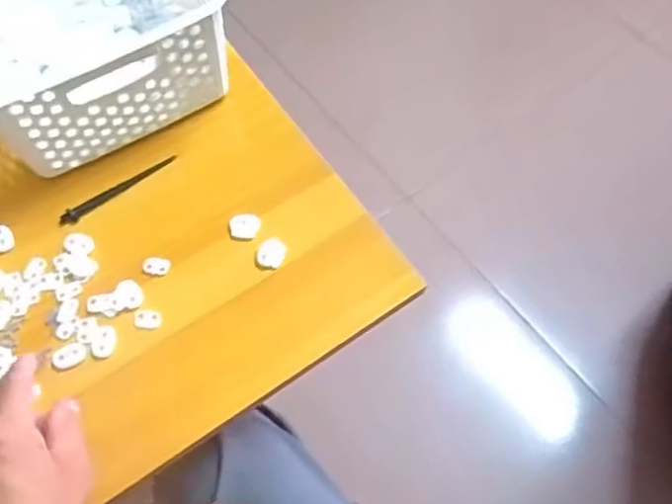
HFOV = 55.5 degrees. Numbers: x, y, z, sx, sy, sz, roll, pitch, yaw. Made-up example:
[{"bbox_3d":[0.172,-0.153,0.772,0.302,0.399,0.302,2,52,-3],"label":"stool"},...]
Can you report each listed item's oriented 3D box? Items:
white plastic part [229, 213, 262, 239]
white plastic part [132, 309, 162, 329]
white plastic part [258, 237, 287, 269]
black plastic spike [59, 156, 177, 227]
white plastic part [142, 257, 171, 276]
[{"bbox_3d":[-0.071,-0.021,0.500,0.025,0.004,0.020,6,64,4],"label":"white plastic part"},{"bbox_3d":[-0.139,0.050,0.470,0.020,0.004,0.014,1,63,1],"label":"white plastic part"},{"bbox_3d":[-0.049,0.001,0.488,0.021,0.004,0.023,0,63,1],"label":"white plastic part"},{"bbox_3d":[-0.176,-0.052,0.515,0.102,0.008,0.011,-34,68,-15],"label":"black plastic spike"},{"bbox_3d":[-0.137,0.010,0.488,0.020,0.004,0.014,3,64,2],"label":"white plastic part"}]

